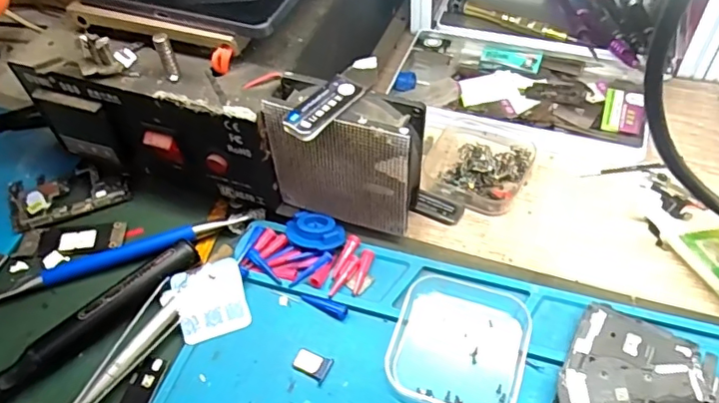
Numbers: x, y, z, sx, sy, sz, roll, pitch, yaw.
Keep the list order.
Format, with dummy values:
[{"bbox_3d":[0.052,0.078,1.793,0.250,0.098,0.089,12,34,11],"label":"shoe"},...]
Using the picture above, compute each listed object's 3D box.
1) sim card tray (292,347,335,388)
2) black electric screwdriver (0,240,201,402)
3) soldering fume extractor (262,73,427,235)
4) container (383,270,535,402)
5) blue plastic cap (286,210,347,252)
[{"bbox_3d":[-0.024,0.083,0.282,0.019,0.004,0.014,18,55,19],"label":"sim card tray"},{"bbox_3d":[-0.139,0.063,0.297,0.121,0.014,0.019,-37,57,-22],"label":"black electric screwdriver"},{"bbox_3d":[-0.007,-0.022,0.309,0.079,0.084,0.031,13,54,15],"label":"soldering fume extractor"},{"bbox_3d":[0.051,0.071,0.279,0.063,0.015,0.070,15,55,17],"label":"container"},{"bbox_3d":[-0.026,0.018,0.324,0.036,0.008,0.026,32,61,27],"label":"blue plastic cap"}]

